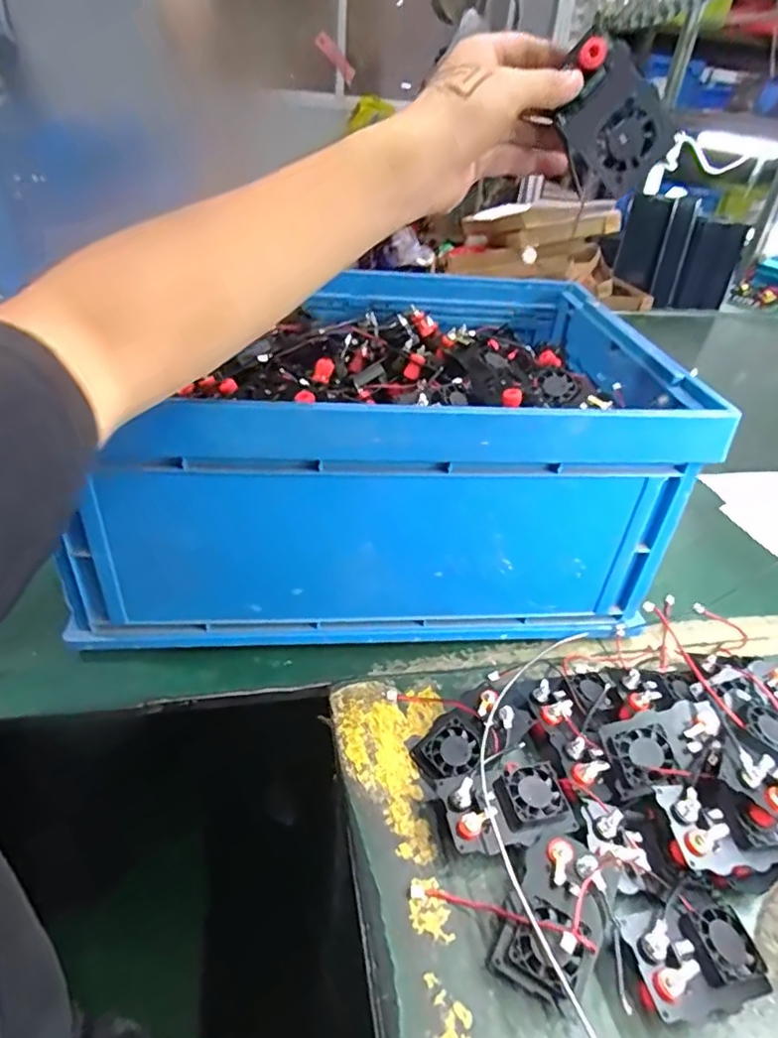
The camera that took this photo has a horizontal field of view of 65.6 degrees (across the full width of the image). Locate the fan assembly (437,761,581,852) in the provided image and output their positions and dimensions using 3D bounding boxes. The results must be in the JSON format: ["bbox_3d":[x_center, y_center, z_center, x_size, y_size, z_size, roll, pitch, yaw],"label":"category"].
[{"bbox_3d":[0.085,0.214,0.442,0.087,0.028,0.054,-5,38,-15],"label":"fan assembly"}]

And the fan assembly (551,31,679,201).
[{"bbox_3d":[0.150,-0.274,0.411,0.094,0.057,0.021,40,17,-26],"label":"fan assembly"}]

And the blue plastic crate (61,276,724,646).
[{"bbox_3d":[-0.018,-0.095,0.640,0.518,0.247,0.388,1,37,-7],"label":"blue plastic crate"}]

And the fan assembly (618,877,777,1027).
[{"bbox_3d":[0.194,0.272,0.381,0.090,0.027,0.064,-9,39,-20],"label":"fan assembly"}]

